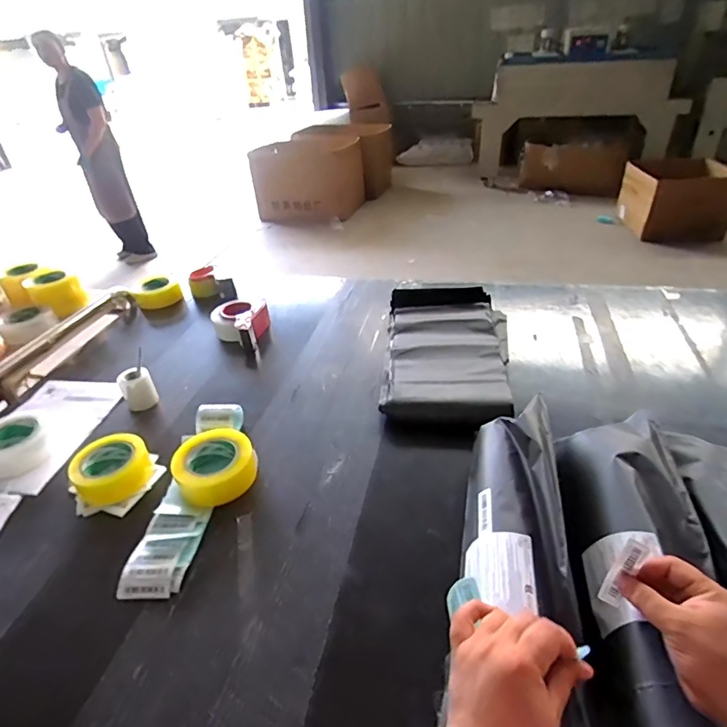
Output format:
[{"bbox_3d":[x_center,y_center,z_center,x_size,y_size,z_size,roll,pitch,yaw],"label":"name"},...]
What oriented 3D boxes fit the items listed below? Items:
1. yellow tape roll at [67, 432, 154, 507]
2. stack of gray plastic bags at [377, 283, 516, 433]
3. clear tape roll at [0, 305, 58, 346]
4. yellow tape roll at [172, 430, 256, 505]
[{"bbox_3d":[-0.408,0.167,0.775,0.103,0.057,0.110,-2,35,1],"label":"yellow tape roll"},{"bbox_3d":[0.167,-0.029,1.002,0.267,0.059,0.476,5,35,12],"label":"stack of gray plastic bags"},{"bbox_3d":[-0.805,-0.095,1.140,0.116,0.056,0.117,-30,43,-31],"label":"clear tape roll"},{"bbox_3d":[-0.234,0.165,0.760,0.123,0.055,0.114,-2,35,1],"label":"yellow tape roll"}]

